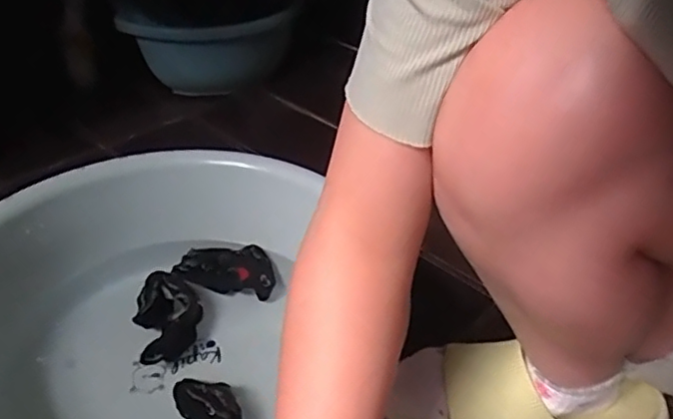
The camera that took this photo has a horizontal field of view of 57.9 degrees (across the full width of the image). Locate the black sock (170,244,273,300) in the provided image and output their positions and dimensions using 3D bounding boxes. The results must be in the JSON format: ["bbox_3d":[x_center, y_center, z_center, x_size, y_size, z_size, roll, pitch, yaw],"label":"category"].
[{"bbox_3d":[-0.118,0.065,0.647,0.101,0.022,0.058,3,37,0],"label":"black sock"}]

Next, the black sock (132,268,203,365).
[{"bbox_3d":[-0.163,0.102,0.592,0.058,0.024,0.110,-6,38,-12],"label":"black sock"}]

